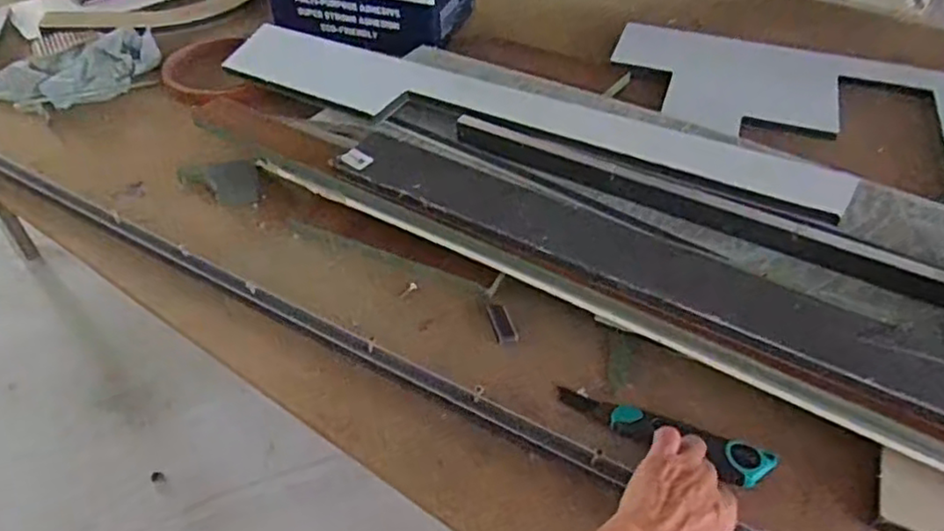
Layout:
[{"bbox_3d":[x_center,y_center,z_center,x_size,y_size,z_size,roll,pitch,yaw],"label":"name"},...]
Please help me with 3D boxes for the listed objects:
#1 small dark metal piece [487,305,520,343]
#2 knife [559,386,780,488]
[{"bbox_3d":[0.032,0.060,0.707,0.020,0.007,0.046,-11,45,-11],"label":"small dark metal piece"},{"bbox_3d":[0.166,0.146,0.604,0.187,0.020,0.043,17,47,24],"label":"knife"}]

